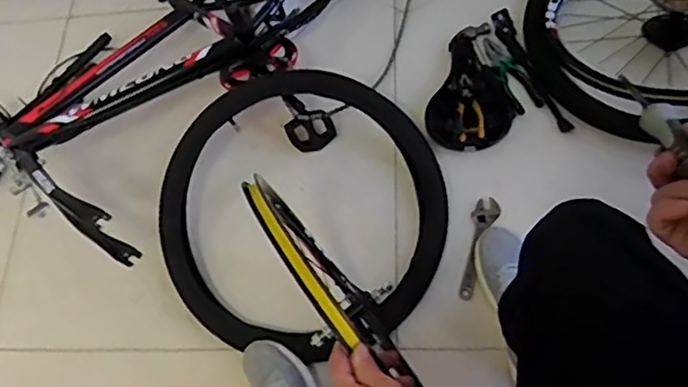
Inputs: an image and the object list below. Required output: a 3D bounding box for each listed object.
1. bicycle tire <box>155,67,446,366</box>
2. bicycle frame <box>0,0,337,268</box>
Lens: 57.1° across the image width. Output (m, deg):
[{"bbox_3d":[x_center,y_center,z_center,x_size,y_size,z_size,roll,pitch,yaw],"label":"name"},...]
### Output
[{"bbox_3d":[-0.085,0.027,1.159,0.530,0.049,0.524,-1,83,8],"label":"bicycle tire"},{"bbox_3d":[-0.326,-0.238,1.278,1.119,0.303,0.587,-42,66,-10],"label":"bicycle frame"}]

